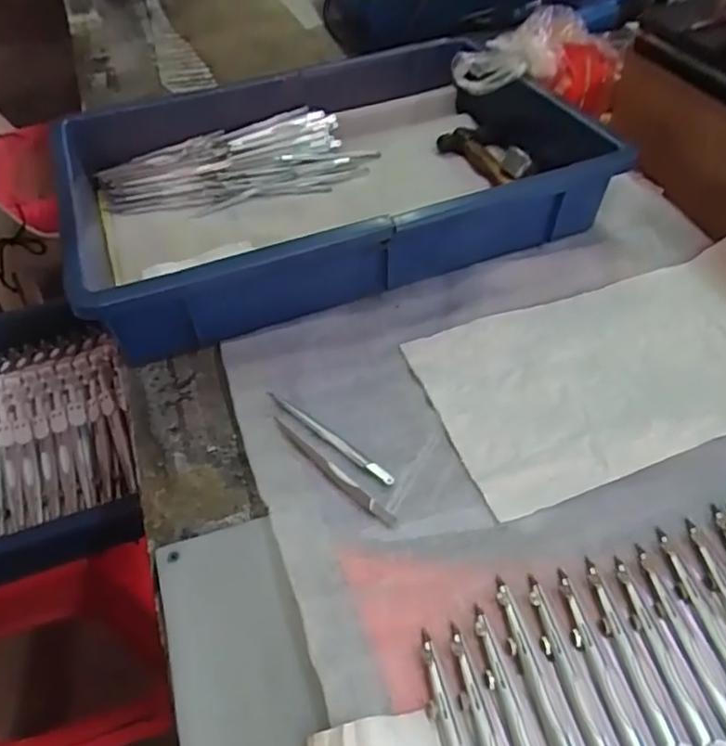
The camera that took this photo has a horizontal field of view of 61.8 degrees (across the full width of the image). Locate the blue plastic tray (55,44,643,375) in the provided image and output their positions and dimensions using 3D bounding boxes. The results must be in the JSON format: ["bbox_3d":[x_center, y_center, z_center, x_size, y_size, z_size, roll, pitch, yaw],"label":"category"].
[{"bbox_3d":[-0.026,-0.178,0.534,0.429,0.073,0.293,-18,50,-11],"label":"blue plastic tray"}]

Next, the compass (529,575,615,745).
[{"bbox_3d":[0.102,0.155,0.275,0.014,0.006,0.127,-12,49,-6],"label":"compass"}]

